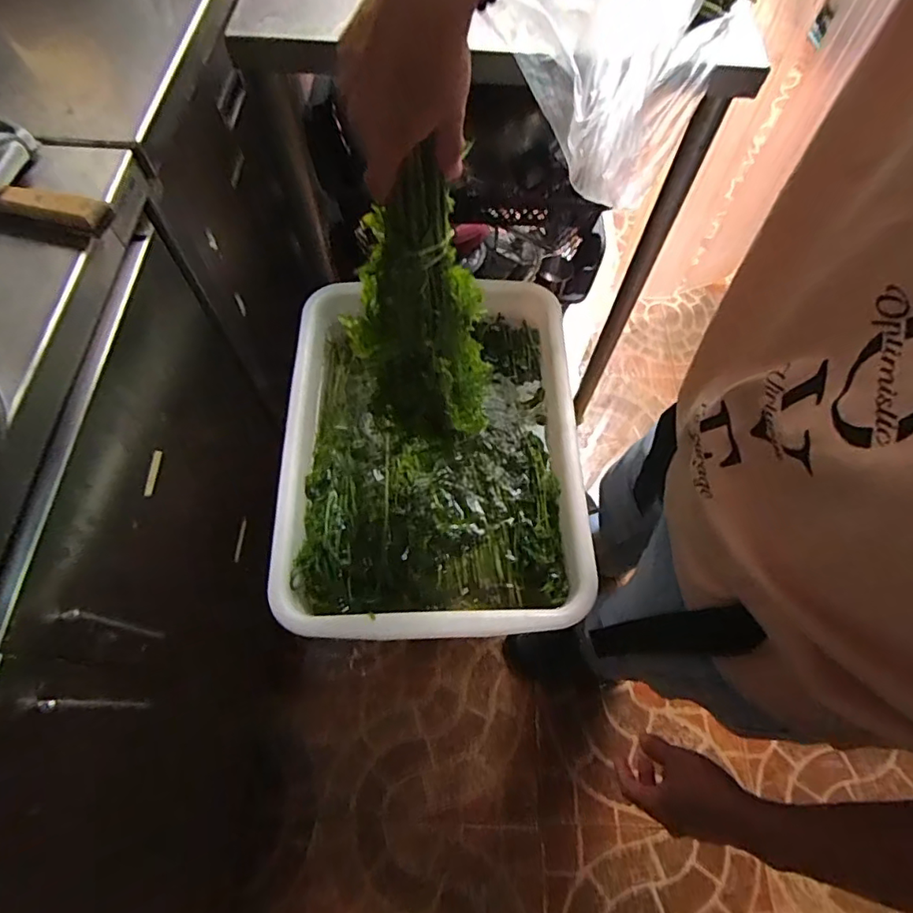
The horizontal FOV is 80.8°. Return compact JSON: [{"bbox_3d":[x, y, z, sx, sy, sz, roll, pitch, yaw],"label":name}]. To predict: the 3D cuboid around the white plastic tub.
[{"bbox_3d":[-0.030,-0.011,0.723,0.373,0.109,0.498,0,65,-2],"label":"white plastic tub"}]

